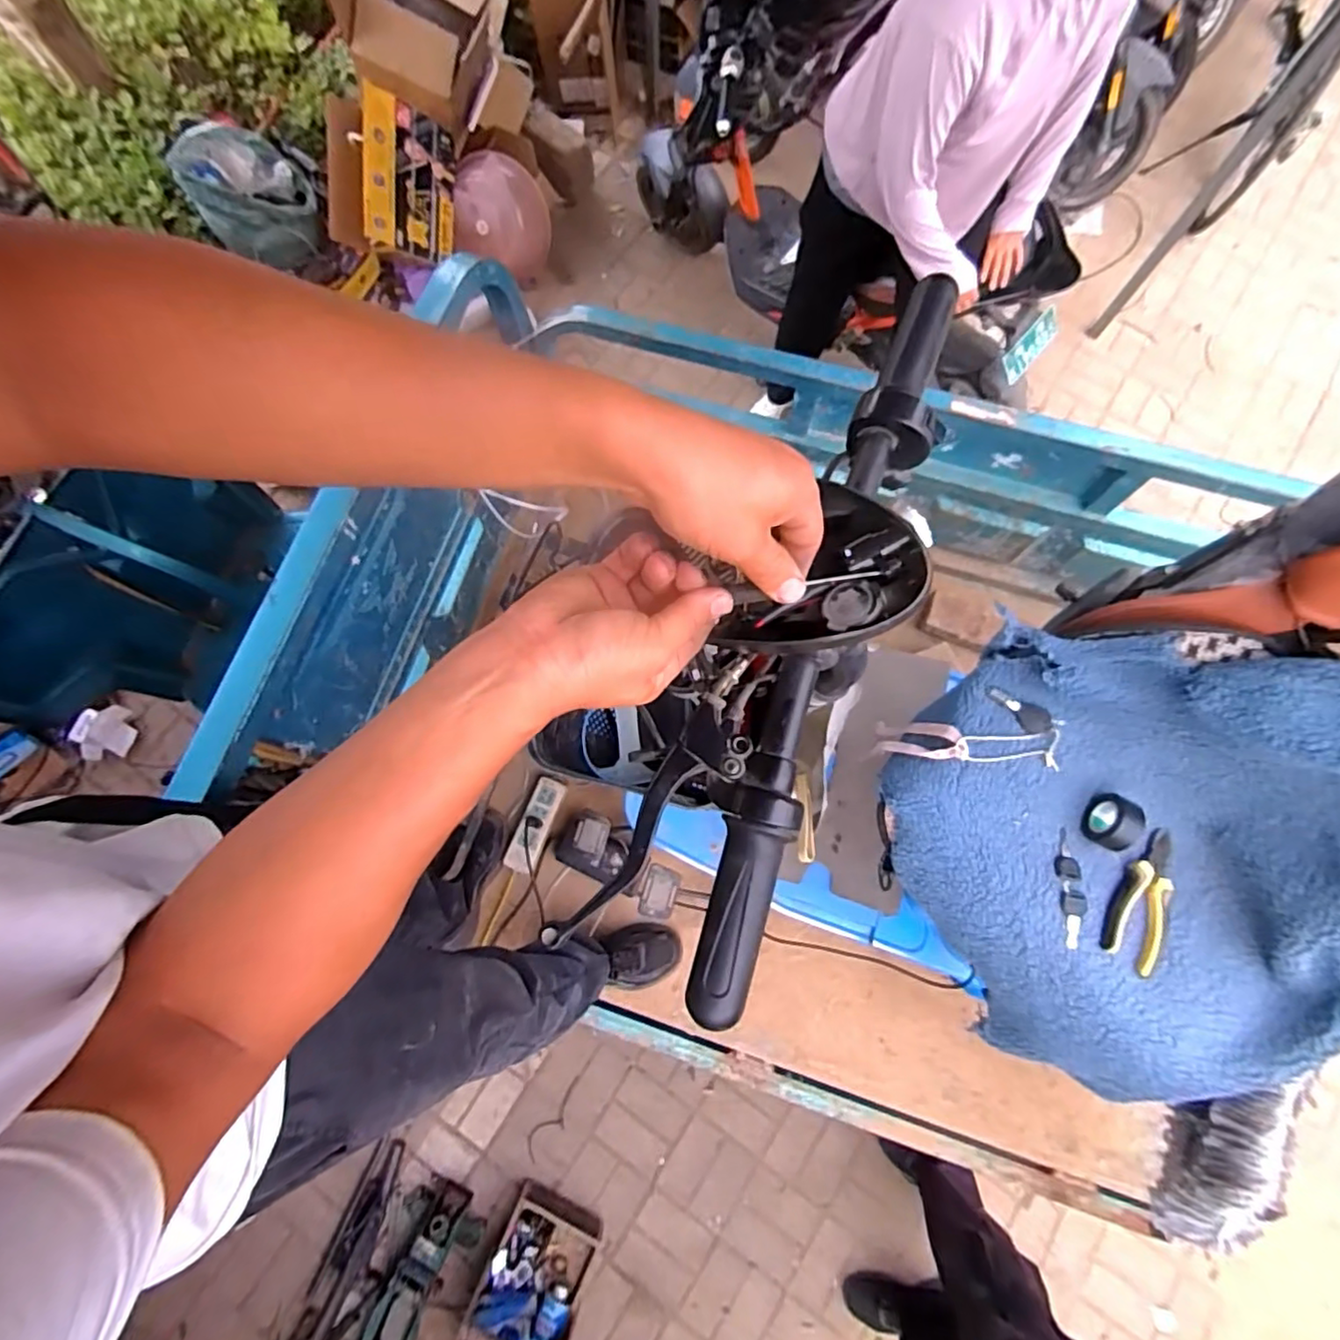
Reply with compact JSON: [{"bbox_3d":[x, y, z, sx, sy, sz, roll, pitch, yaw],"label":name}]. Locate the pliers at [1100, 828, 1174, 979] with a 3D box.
[{"bbox_3d":[0.517,0.246,0.681,0.063,0.021,0.152,33,78,8],"label":"pliers"}]

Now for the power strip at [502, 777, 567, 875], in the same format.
[{"bbox_3d":[-0.273,0.312,1.266,0.065,0.037,0.193,21,76,5],"label":"power strip"}]

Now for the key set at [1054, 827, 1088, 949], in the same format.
[{"bbox_3d":[0.433,0.236,0.681,0.025,0.018,0.118,3,76,0],"label":"key set"}]

